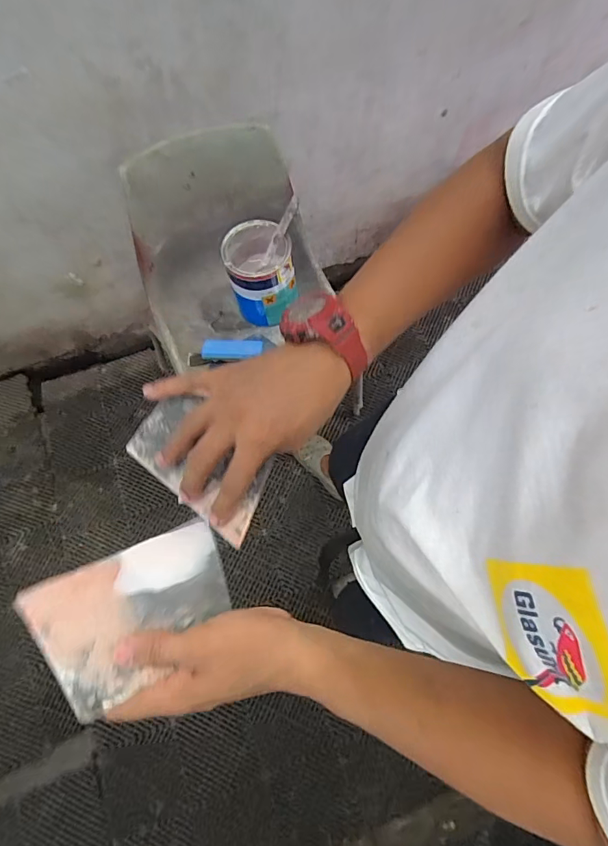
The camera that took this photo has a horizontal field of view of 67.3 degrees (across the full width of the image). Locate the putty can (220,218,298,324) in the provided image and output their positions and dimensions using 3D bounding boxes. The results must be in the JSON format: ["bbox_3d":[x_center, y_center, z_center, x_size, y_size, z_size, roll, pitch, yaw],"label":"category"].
[{"bbox_3d":[-0.110,-0.366,1.172,0.167,0.230,0.157,-19,70,-9],"label":"putty can"}]

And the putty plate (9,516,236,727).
[{"bbox_3d":[-0.127,0.143,0.348,0.140,0.006,0.098,-19,65,-24],"label":"putty plate"}]

